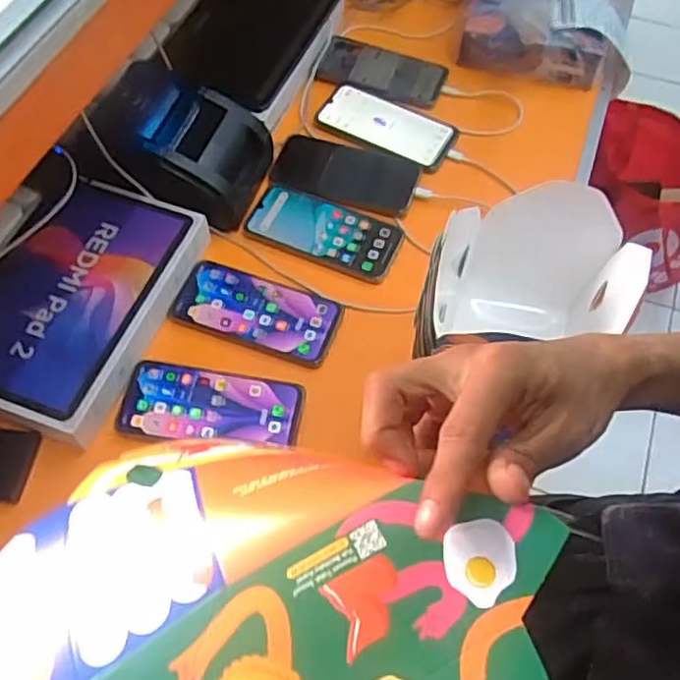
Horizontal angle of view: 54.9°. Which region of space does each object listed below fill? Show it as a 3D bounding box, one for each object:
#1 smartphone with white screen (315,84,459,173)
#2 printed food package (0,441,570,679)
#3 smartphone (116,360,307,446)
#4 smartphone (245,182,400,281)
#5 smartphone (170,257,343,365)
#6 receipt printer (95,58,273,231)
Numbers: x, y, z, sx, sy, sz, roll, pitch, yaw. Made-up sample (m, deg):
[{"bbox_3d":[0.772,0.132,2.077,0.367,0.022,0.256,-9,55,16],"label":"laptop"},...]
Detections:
[{"bbox_3d":[0.056,-0.265,0.796,0.168,0.012,0.077,24,62,13],"label":"smartphone with white screen"},{"bbox_3d":[-0.036,0.104,0.268,0.230,0.030,0.133,8,53,26],"label":"printed food package"},{"bbox_3d":[-0.121,0.062,0.619,0.166,0.006,0.075,6,60,3],"label":"smartphone"},{"bbox_3d":[-0.017,-0.124,0.723,0.164,0.013,0.080,18,61,10],"label":"smartphone"},{"bbox_3d":[-0.086,-0.031,0.675,0.166,0.007,0.082,17,61,9],"label":"smartphone"},{"bbox_3d":[-0.163,-0.208,0.711,0.150,0.113,0.127,8,60,4],"label":"receipt printer"}]

